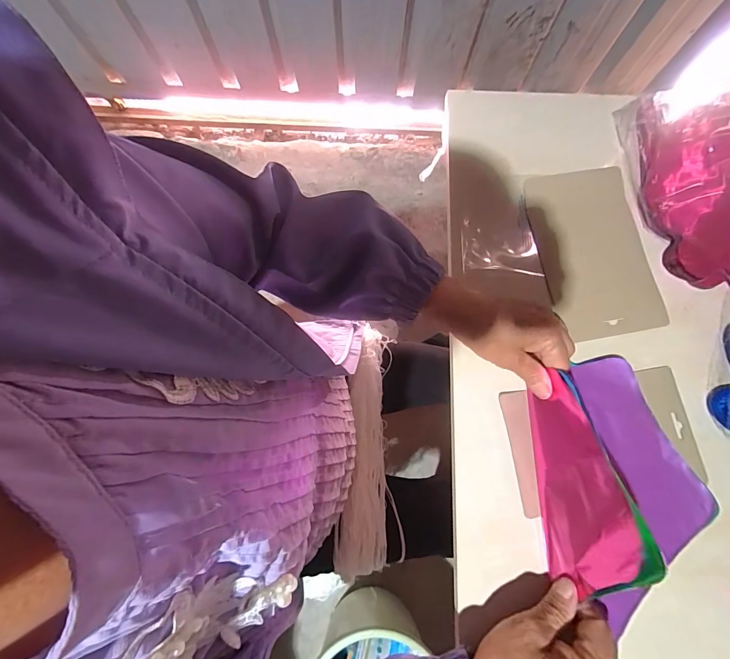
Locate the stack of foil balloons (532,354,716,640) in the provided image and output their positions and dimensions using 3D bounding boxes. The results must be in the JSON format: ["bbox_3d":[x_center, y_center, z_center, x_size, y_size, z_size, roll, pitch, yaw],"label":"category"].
[{"bbox_3d":[0.225,0.135,0.306,0.160,0.084,0.204,-27,80,-6],"label":"stack of foil balloons"}]

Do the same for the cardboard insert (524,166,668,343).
[{"bbox_3d":[0.245,-0.085,0.385,0.111,0.009,0.183,-9,82,-1],"label":"cardboard insert"}]

